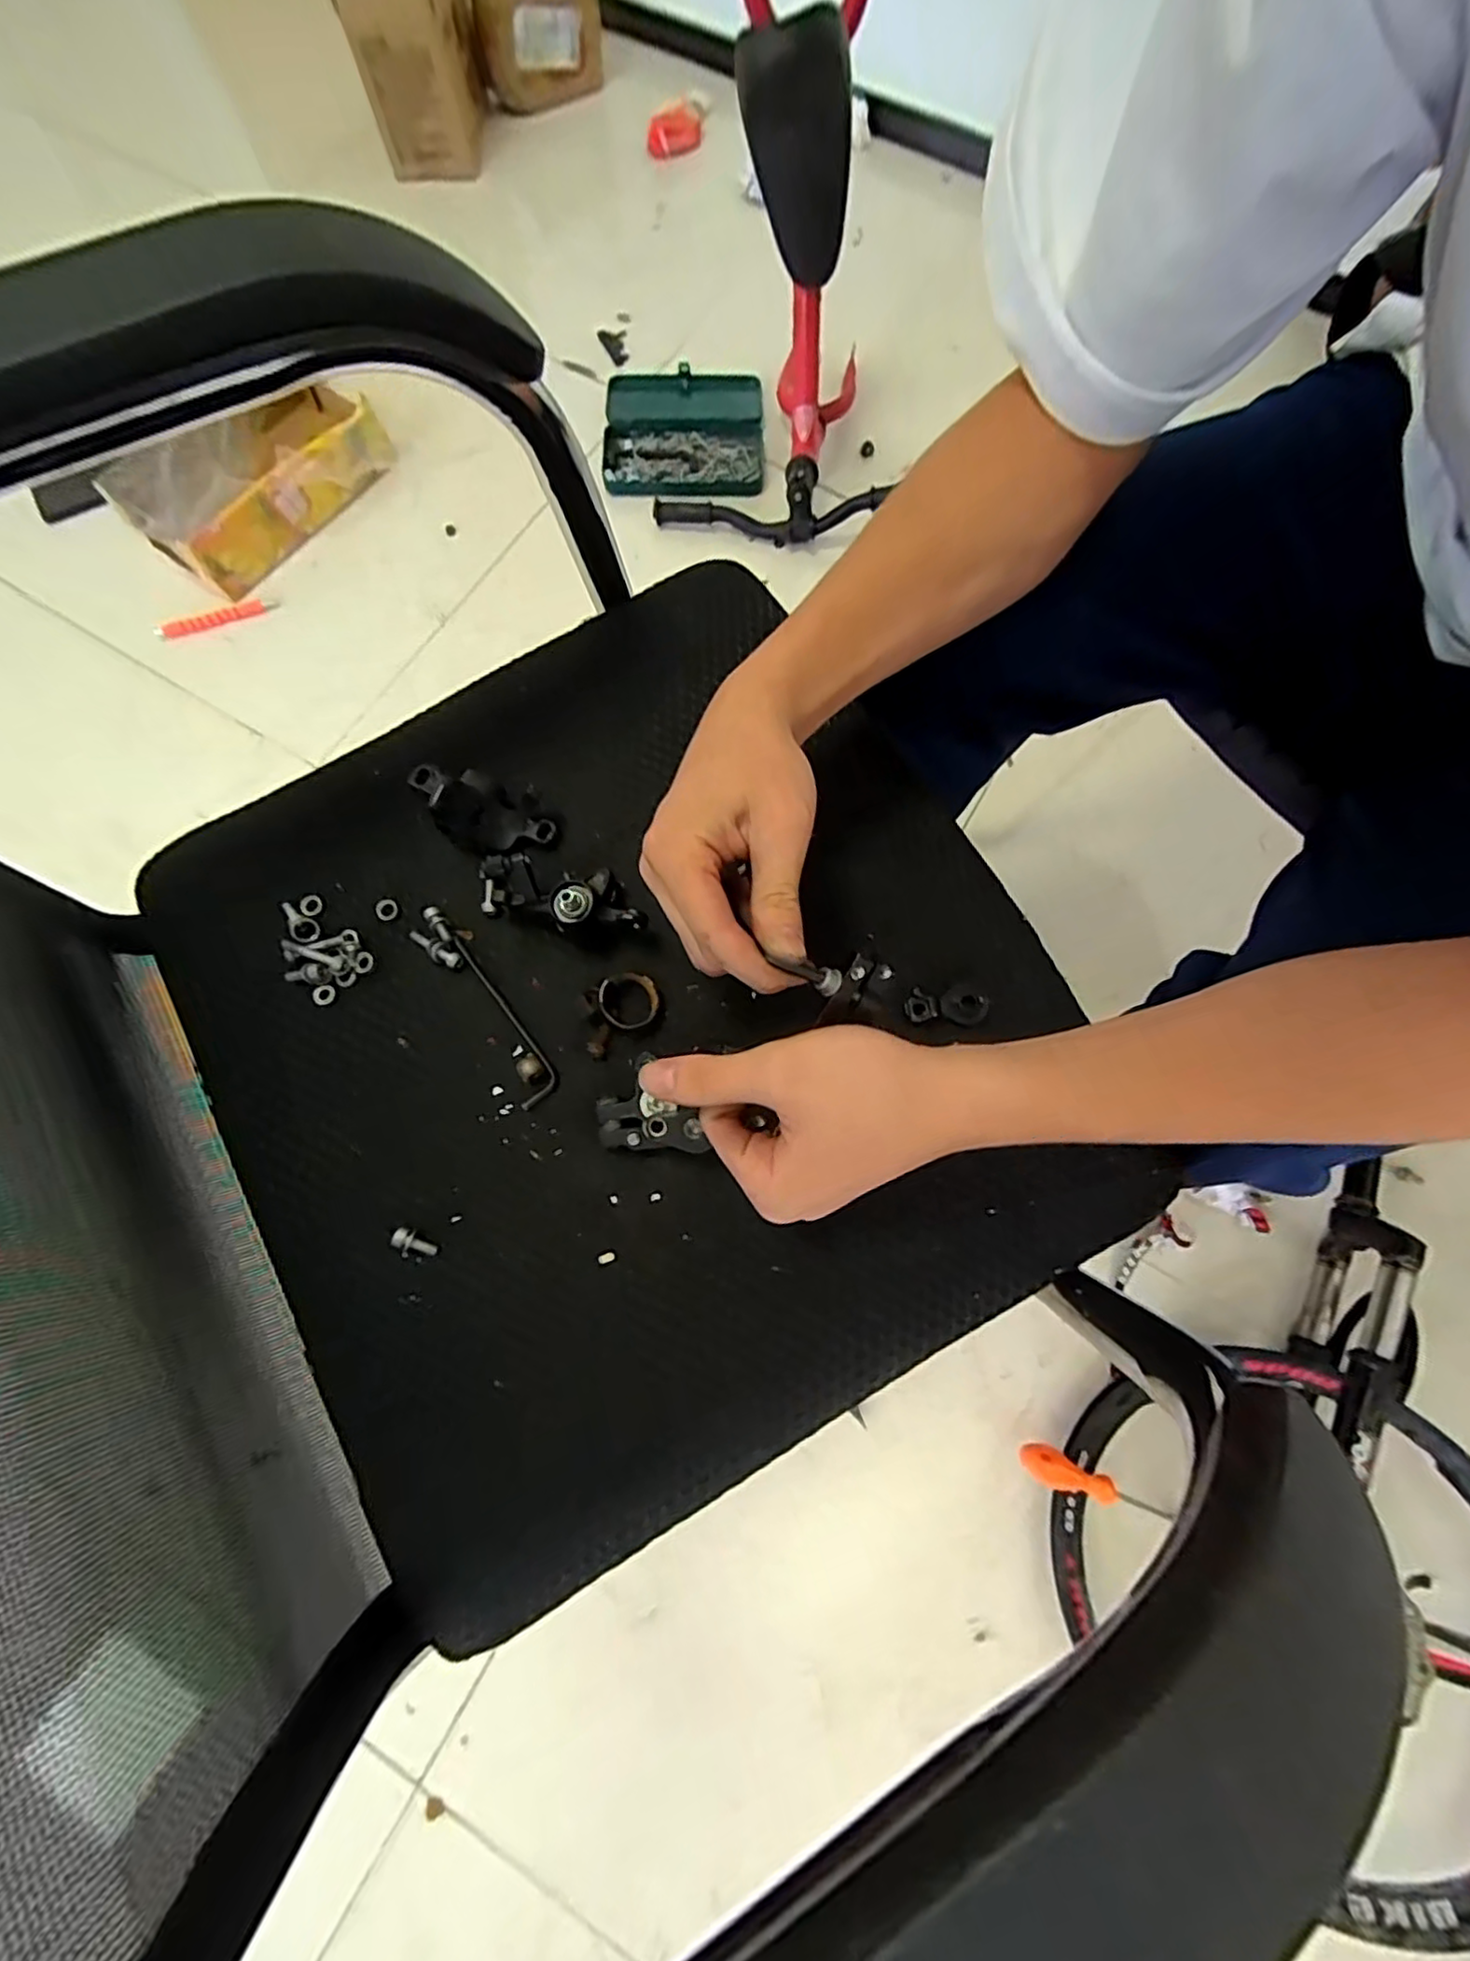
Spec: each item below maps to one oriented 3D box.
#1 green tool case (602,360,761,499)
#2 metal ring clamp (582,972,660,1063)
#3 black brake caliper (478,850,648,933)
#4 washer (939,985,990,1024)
[{"bbox_3d":[-0.078,-0.854,1.027,0.240,0.032,0.255,0,75,-1],"label":"green tool case"},{"bbox_3d":[-0.065,0.016,0.360,0.049,0.015,0.032,-36,78,-10],"label":"metal ring clamp"},{"bbox_3d":[-0.095,-0.045,0.358,0.092,0.034,0.037,6,76,2],"label":"black brake caliper"},{"bbox_3d":[0.123,0.013,0.353,0.024,0.004,0.021,-20,76,-6],"label":"washer"}]

